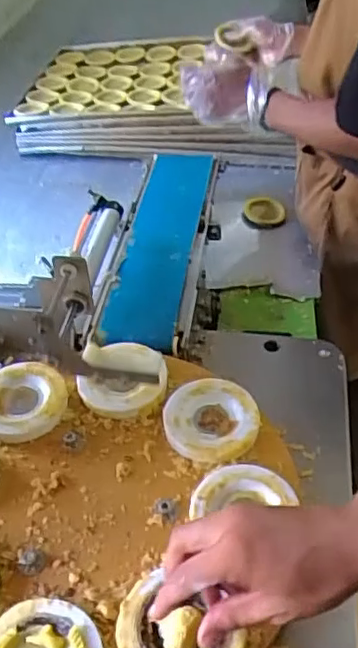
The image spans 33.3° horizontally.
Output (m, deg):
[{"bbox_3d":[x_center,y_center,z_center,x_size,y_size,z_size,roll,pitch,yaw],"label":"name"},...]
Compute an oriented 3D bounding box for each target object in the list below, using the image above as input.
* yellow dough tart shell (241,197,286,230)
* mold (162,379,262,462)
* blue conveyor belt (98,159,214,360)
[{"bbox_3d":[0.146,-0.193,1.032,0.070,0.025,0.067,2,44,5],"label":"yellow dough tart shell"},{"bbox_3d":[0.034,0.101,0.632,0.096,0.022,0.094,-1,44,1],"label":"mold"},{"bbox_3d":[-0.023,-0.134,0.887,0.096,0.022,0.454,4,44,7],"label":"blue conveyor belt"}]

